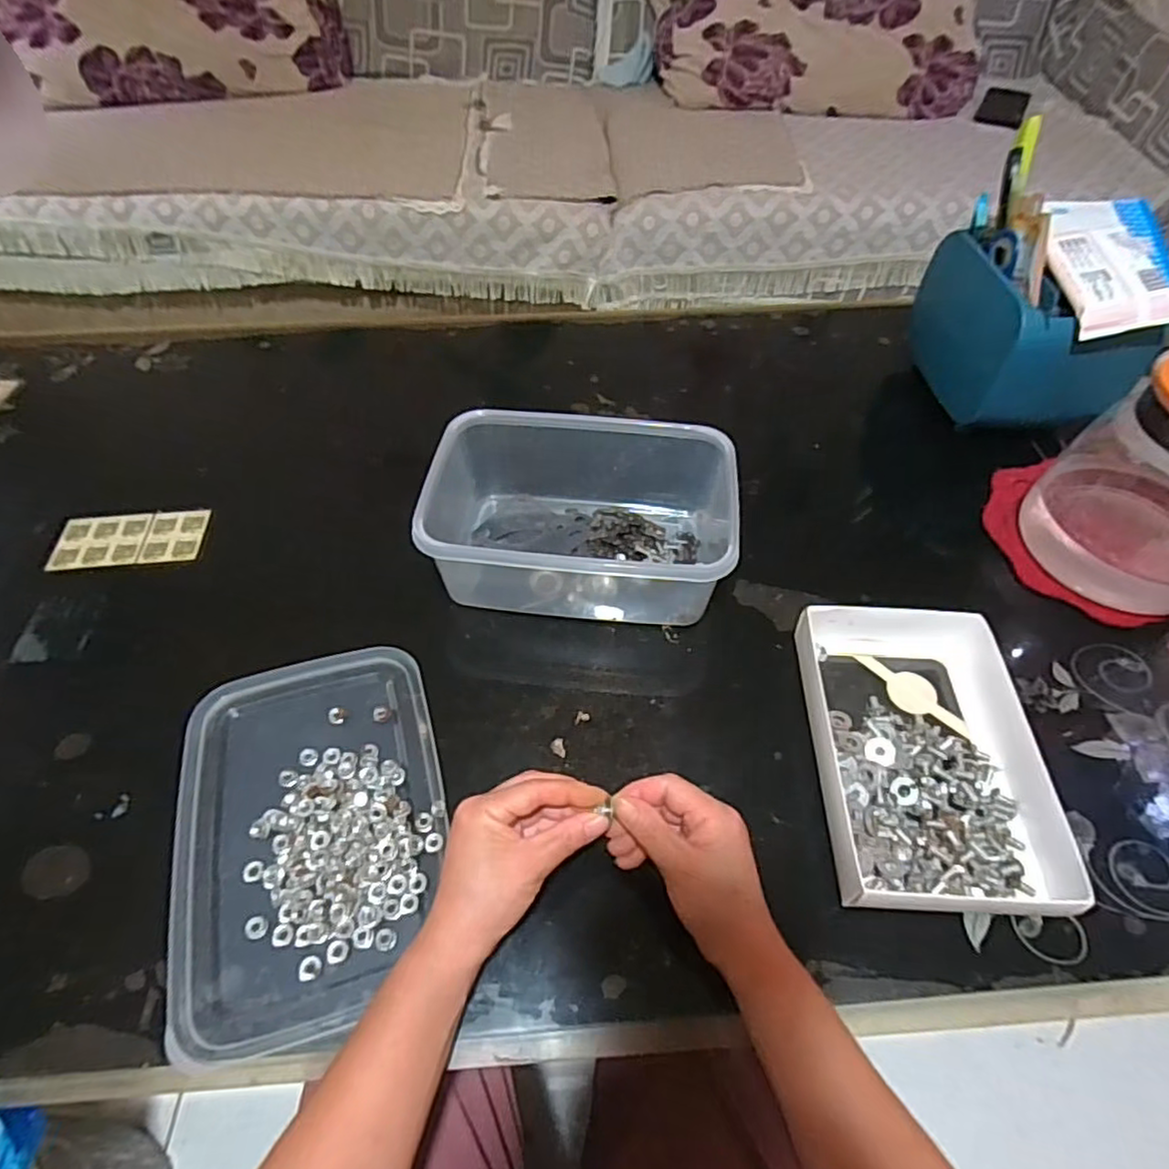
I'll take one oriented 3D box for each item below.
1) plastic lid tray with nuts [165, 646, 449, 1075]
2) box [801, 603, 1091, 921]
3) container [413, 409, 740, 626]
[{"bbox_3d":[-0.182,0.155,0.442,0.166,0.013,0.248,-13,53,-10],"label":"plastic lid tray with nuts"},{"bbox_3d":[0.233,0.112,0.464,0.140,0.043,0.210,1,52,0],"label":"box"},{"bbox_3d":[-0.001,-0.071,0.570,0.242,0.097,0.180,4,52,3],"label":"container"}]

